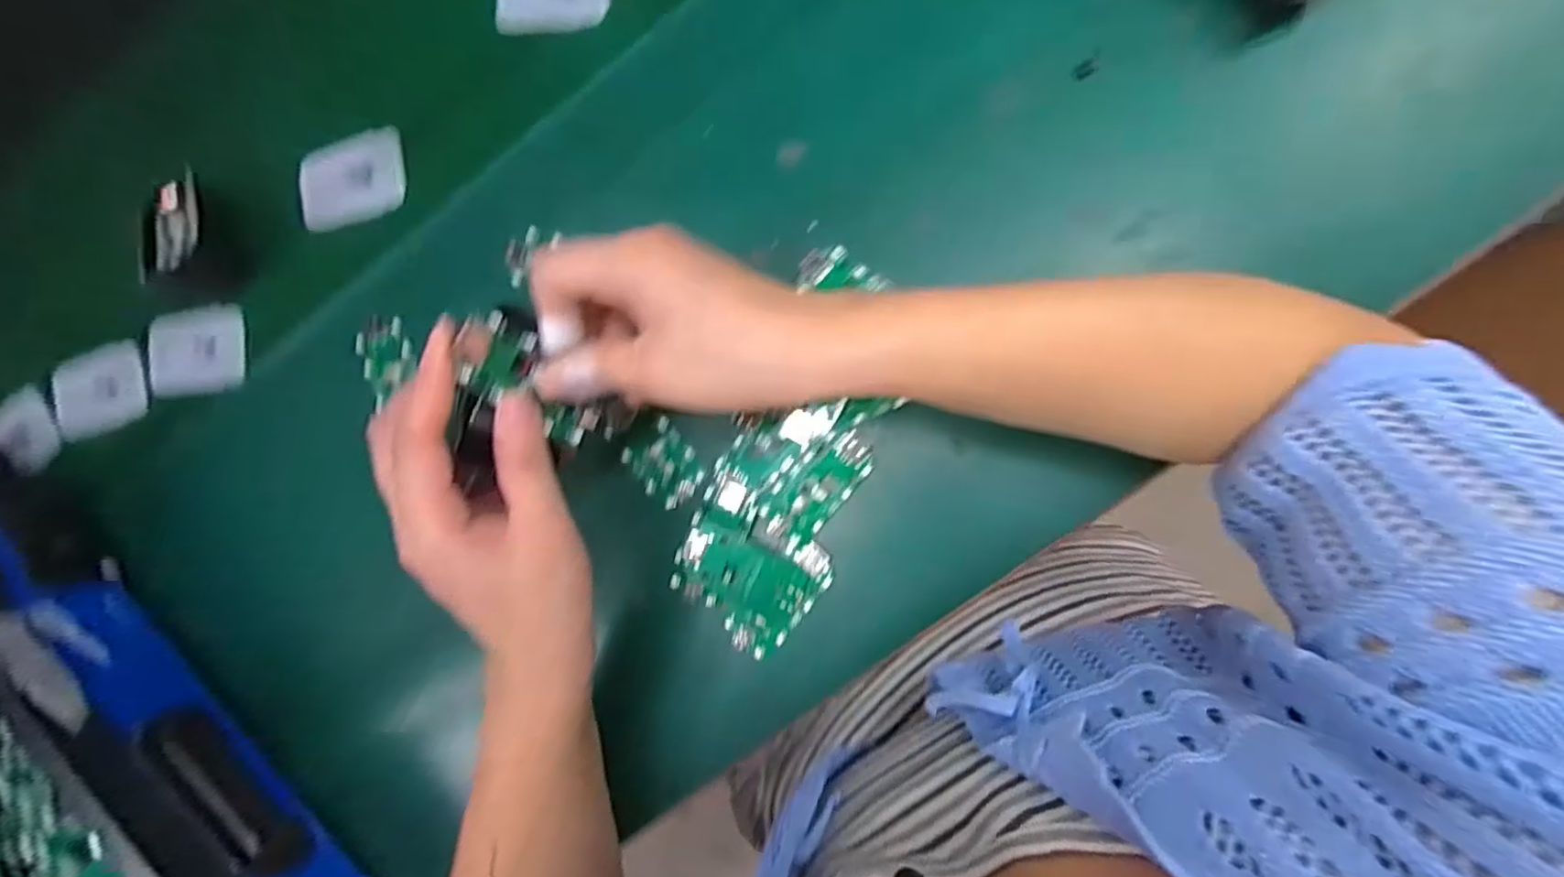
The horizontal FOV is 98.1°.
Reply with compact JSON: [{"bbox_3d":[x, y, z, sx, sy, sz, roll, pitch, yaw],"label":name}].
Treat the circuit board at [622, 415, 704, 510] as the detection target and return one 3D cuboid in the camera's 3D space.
[{"bbox_3d":[-0.062,0.014,0.360,0.032,0.004,0.040,-40,82,6],"label":"circuit board"}]

